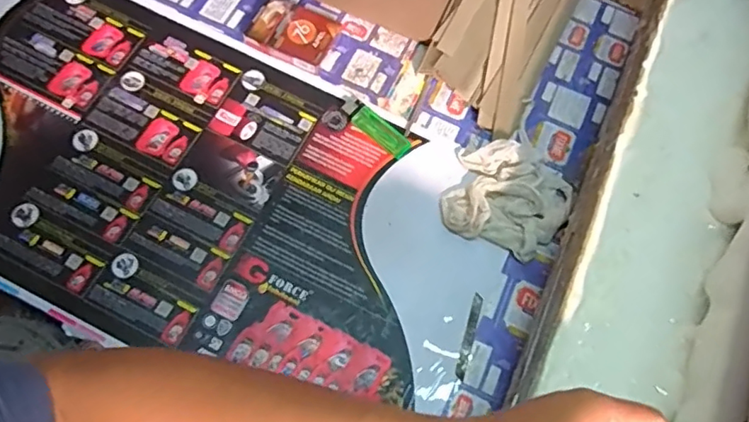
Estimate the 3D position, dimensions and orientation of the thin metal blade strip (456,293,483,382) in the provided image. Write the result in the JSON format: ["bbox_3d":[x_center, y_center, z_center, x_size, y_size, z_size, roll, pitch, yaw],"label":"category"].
[{"bbox_3d":[0.087,0.115,0.503,0.009,0.004,0.079,17,69,1],"label":"thin metal blade strip"}]

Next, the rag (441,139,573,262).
[{"bbox_3d":[0.134,-0.014,0.544,0.115,0.025,0.108,25,70,4],"label":"rag"}]

